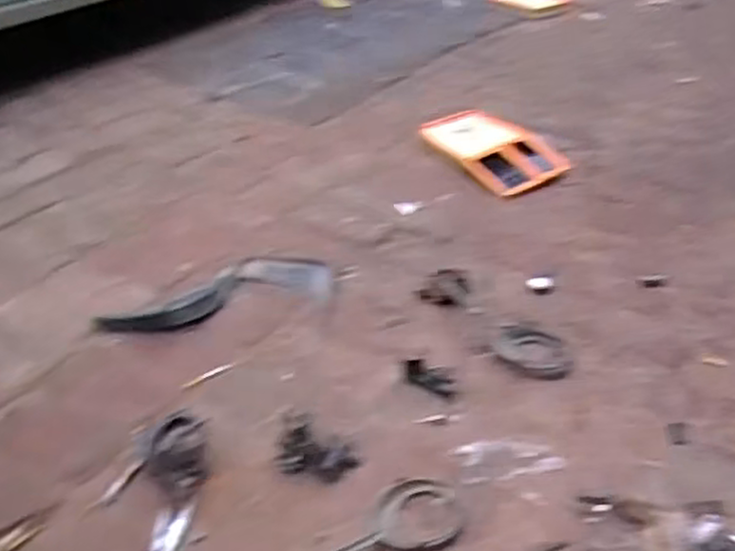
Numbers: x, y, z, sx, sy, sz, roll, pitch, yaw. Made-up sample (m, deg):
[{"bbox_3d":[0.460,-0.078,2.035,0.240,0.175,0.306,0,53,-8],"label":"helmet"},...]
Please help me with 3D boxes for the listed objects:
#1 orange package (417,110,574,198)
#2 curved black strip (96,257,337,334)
[{"bbox_3d":[0.287,-0.301,1.759,0.190,0.054,0.344,-25,43,-29],"label":"orange package"},{"bbox_3d":[-0.279,0.029,1.403,0.435,0.051,0.158,-11,38,-13],"label":"curved black strip"}]

